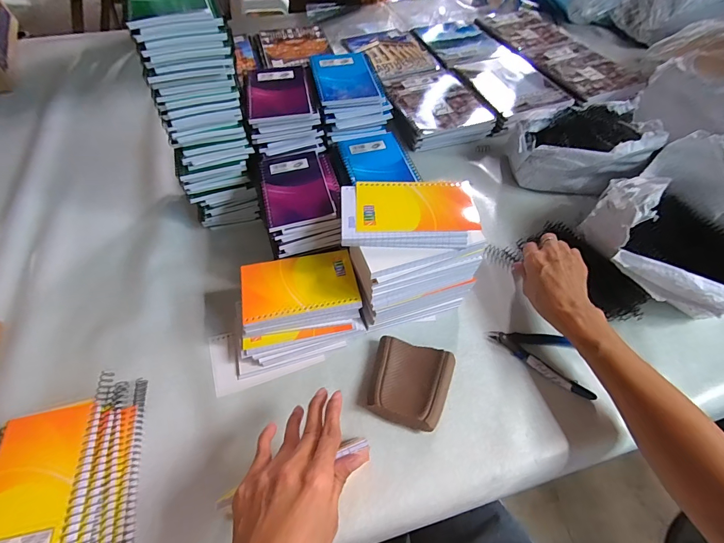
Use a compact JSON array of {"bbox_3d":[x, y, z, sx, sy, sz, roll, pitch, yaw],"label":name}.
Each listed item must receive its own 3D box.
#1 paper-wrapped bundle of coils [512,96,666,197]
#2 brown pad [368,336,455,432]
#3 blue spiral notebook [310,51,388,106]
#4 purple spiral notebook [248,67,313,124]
[{"bbox_3d":[0.352,-0.194,0.568,0.190,0.104,0.123,-6,54,-5],"label":"paper-wrapped bundle of coils"},{"bbox_3d":[0.053,0.126,0.402,0.086,0.021,0.090,16,55,11],"label":"brown pad"},{"bbox_3d":[-0.023,-0.278,0.503,0.088,0.013,0.124,-9,54,-8],"label":"blue spiral notebook"},{"bbox_3d":[-0.114,-0.245,0.482,0.079,0.010,0.114,-8,54,-7],"label":"purple spiral notebook"}]

